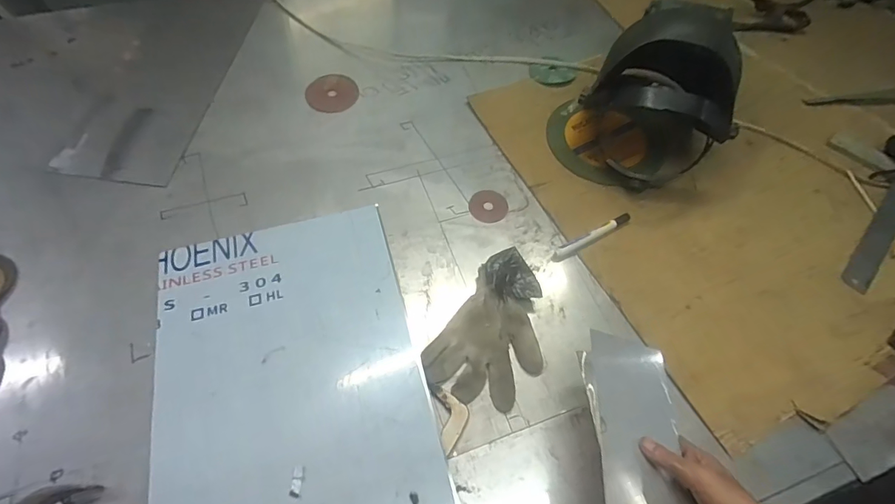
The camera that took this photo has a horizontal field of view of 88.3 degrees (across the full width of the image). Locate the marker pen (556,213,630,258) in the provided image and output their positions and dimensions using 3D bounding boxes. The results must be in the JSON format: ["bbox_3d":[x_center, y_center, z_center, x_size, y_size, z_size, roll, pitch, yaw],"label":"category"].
[{"bbox_3d":[0.234,-0.027,0.731,0.142,0.020,0.019,-24,64,-17],"label":"marker pen"}]

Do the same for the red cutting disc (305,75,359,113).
[{"bbox_3d":[-0.219,-0.302,0.874,0.095,0.004,0.100,0,62,0],"label":"red cutting disc"}]

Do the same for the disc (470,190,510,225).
[{"bbox_3d":[0.068,-0.076,0.764,0.063,0.004,0.063,0,64,0],"label":"disc"}]

